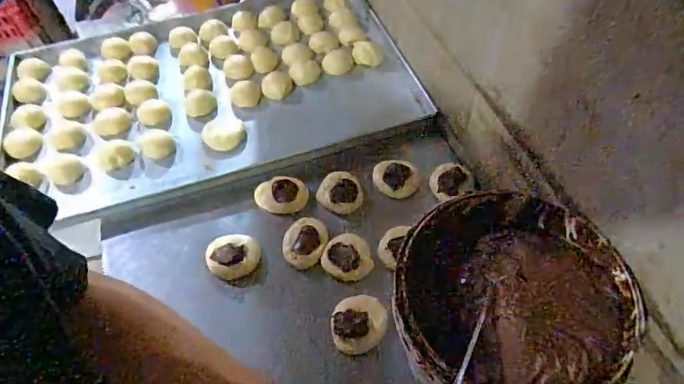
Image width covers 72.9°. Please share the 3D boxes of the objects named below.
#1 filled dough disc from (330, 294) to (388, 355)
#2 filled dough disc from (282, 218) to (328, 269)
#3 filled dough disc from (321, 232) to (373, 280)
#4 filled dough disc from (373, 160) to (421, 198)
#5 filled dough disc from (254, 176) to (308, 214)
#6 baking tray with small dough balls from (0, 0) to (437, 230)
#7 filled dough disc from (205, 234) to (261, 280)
[{"bbox_3d":[0.021,0.164,0.581,0.068,0.011,0.069,-2,55,2],"label":"filled dough disc"},{"bbox_3d":[-0.052,0.069,0.652,0.060,0.016,0.077,1,55,5],"label":"filled dough disc"},{"bbox_3d":[0.006,0.089,0.631,0.065,0.011,0.063,-2,55,2],"label":"filled dough disc"},{"bbox_3d":[0.083,-0.021,0.710,0.070,0.014,0.058,21,59,17],"label":"filled dough disc"},{"bbox_3d":[-0.093,0.002,0.701,0.081,0.011,0.063,2,55,5],"label":"filled dough disc"},{"bbox_3d":[-0.241,-0.183,0.855,0.684,0.071,0.468,-17,56,-8],"label":"baking tray with small dough balls"},{"bbox_3d":[-0.152,0.088,0.645,0.068,0.020,0.074,-2,55,2],"label":"filled dough disc"}]

